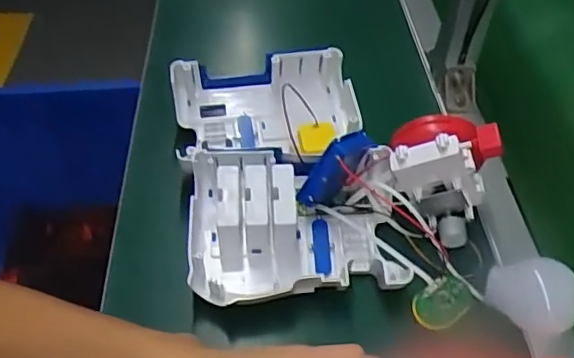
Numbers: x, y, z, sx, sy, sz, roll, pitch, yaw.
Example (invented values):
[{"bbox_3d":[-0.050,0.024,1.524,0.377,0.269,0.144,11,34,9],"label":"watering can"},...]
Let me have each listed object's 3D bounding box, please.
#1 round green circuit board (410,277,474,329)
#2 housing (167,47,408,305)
[{"bbox_3d":[0.133,0.106,0.492,0.054,0.007,0.037,-37,84,-17],"label":"round green circuit board"},{"bbox_3d":[-0.008,-0.014,0.558,0.186,0.109,0.286,-6,47,-7],"label":"housing"}]

